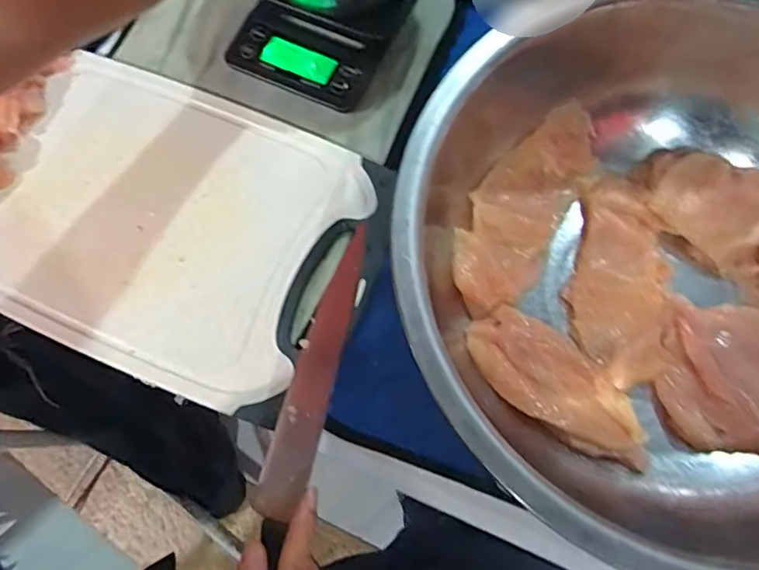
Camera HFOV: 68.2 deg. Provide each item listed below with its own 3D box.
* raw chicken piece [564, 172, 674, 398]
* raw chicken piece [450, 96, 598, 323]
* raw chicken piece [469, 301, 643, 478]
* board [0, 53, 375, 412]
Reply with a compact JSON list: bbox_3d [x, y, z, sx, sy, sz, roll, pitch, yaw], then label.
[{"bbox_3d":[0.181,-0.005,0.418,0.071,0.016,0.151,13,74,6],"label":"raw chicken piece"},{"bbox_3d":[0.108,-0.060,0.427,0.066,0.024,0.172,28,76,10],"label":"raw chicken piece"},{"bbox_3d":[0.127,0.068,0.395,0.138,0.011,0.065,34,77,12],"label":"raw chicken piece"},{"bbox_3d":[-0.181,-0.053,0.456,0.299,0.010,0.226,23,75,9],"label":"board"}]

